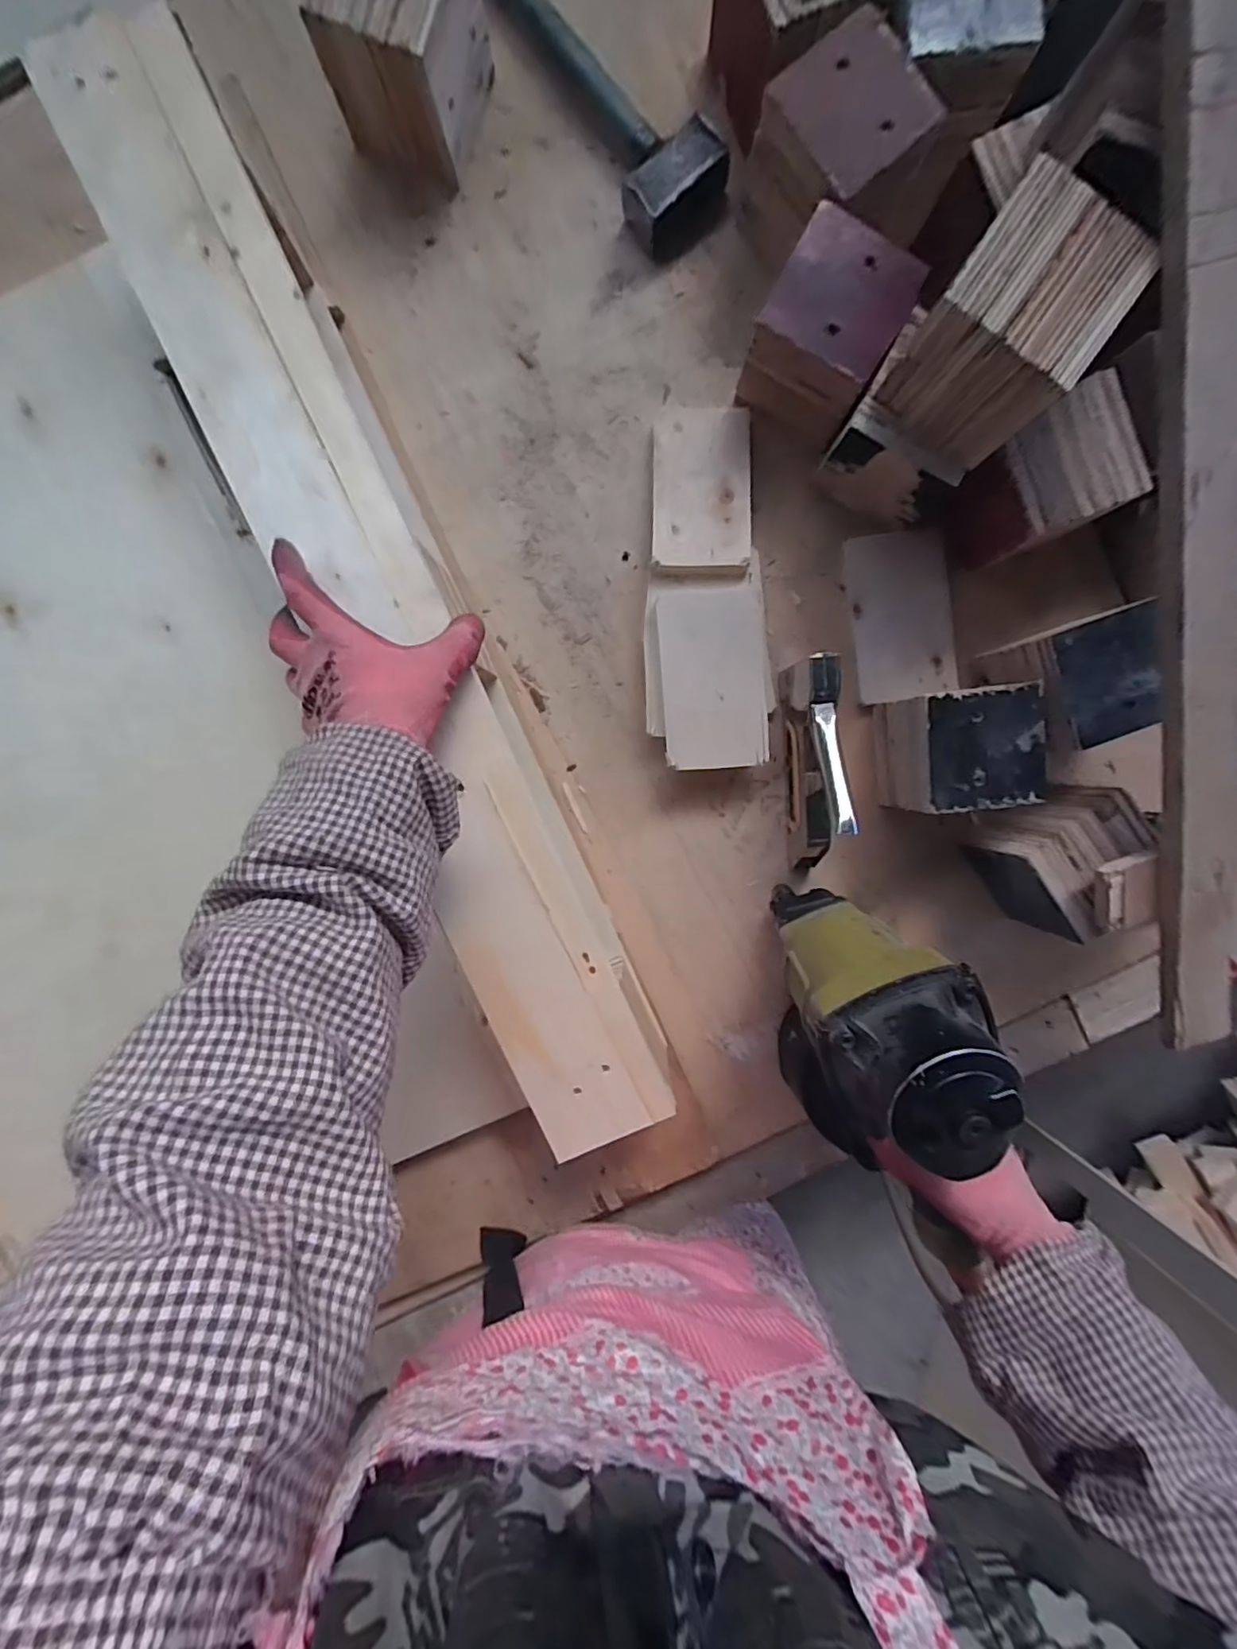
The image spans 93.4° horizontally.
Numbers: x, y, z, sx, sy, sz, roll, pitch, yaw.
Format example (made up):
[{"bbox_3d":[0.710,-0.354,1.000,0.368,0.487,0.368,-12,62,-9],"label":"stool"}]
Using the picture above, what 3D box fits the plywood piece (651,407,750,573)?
[{"bbox_3d":[0.068,-0.280,0.483,0.079,0.010,0.144,1,84,1],"label":"plywood piece"}]

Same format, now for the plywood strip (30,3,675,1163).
[{"bbox_3d":[-0.145,-0.122,0.373,0.095,0.013,0.727,-24,95,0],"label":"plywood strip"}]

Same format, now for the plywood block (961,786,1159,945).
[{"bbox_3d":[0.367,0.029,0.490,0.093,0.105,0.101,-34,94,2],"label":"plywood block"}]

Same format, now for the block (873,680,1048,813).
[{"bbox_3d":[0.273,-0.059,0.478,0.091,0.091,0.095,-3,95,0],"label":"block"}]

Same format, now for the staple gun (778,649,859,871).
[{"bbox_3d":[0.161,-0.046,0.470,0.023,0.111,0.171,-5,95,0],"label":"staple gun"}]

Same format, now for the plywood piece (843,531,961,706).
[{"bbox_3d":[0.245,-0.180,0.503,0.082,0.012,0.140,-8,95,6],"label":"plywood piece"}]

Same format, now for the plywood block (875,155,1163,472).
[{"bbox_3d":[0.241,-0.310,0.368,0.087,0.094,0.091,34,94,-3],"label":"plywood block"}]

